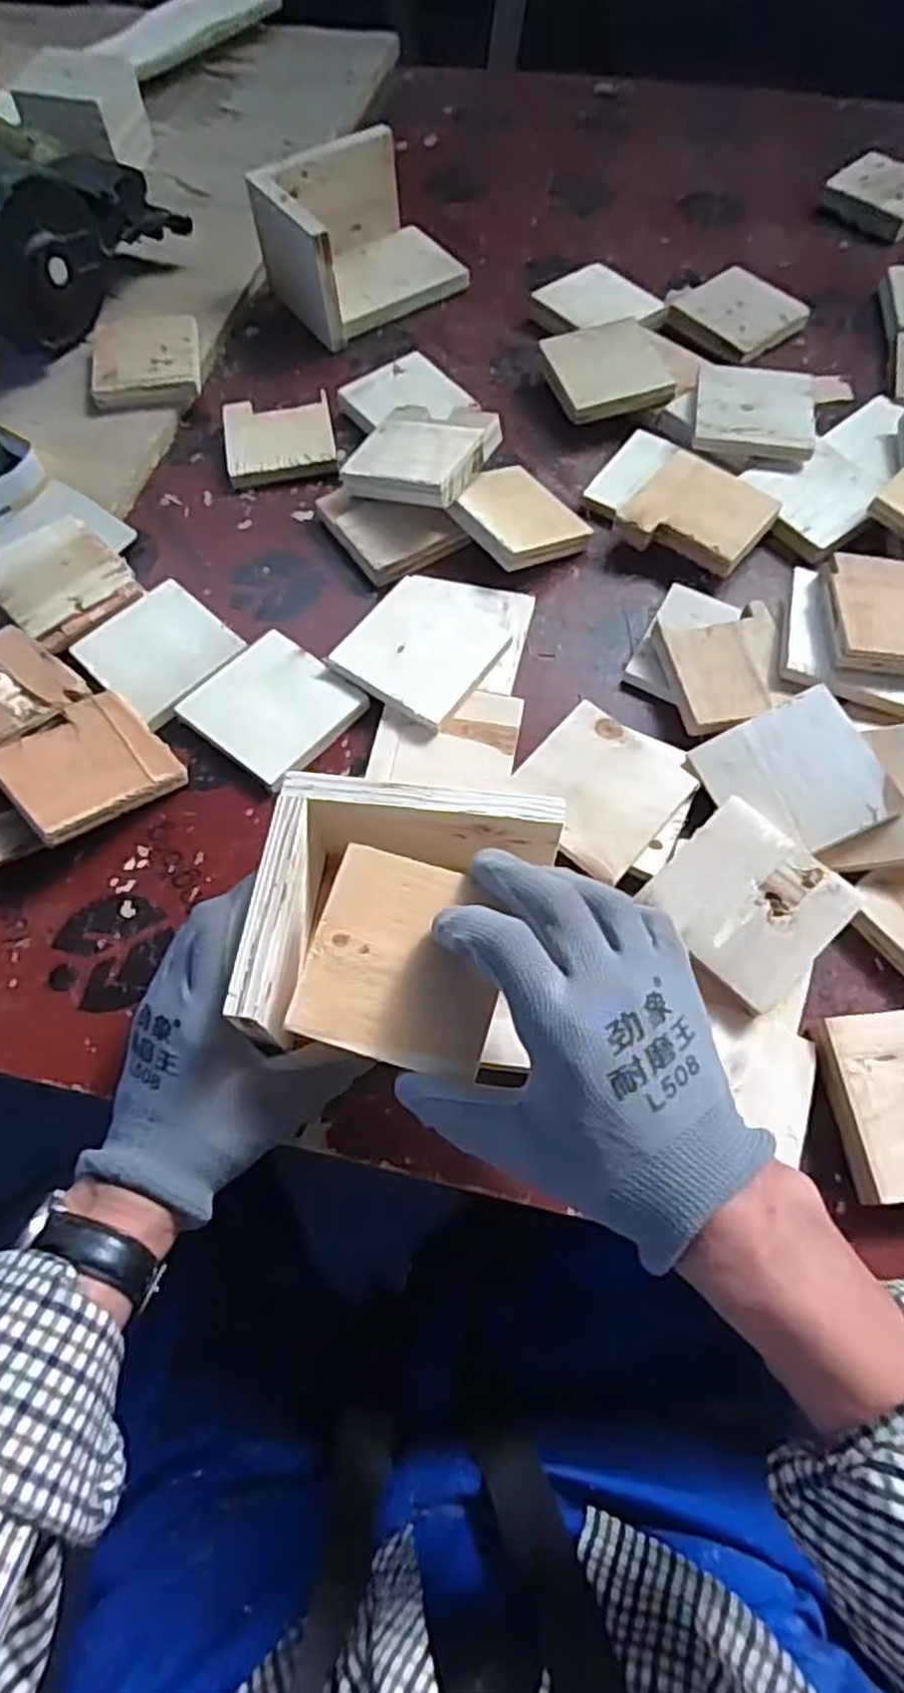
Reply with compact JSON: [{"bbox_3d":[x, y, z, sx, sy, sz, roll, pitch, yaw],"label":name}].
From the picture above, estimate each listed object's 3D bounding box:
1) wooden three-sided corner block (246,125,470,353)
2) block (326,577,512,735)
[{"bbox_3d":[-0.081,-0.551,0.691,0.155,0.080,0.126,-31,69,-15],"label":"wooden three-sided corner block"},{"bbox_3d":[-0.020,-0.132,0.521,0.093,0.015,0.095,34,68,13],"label":"block"}]

